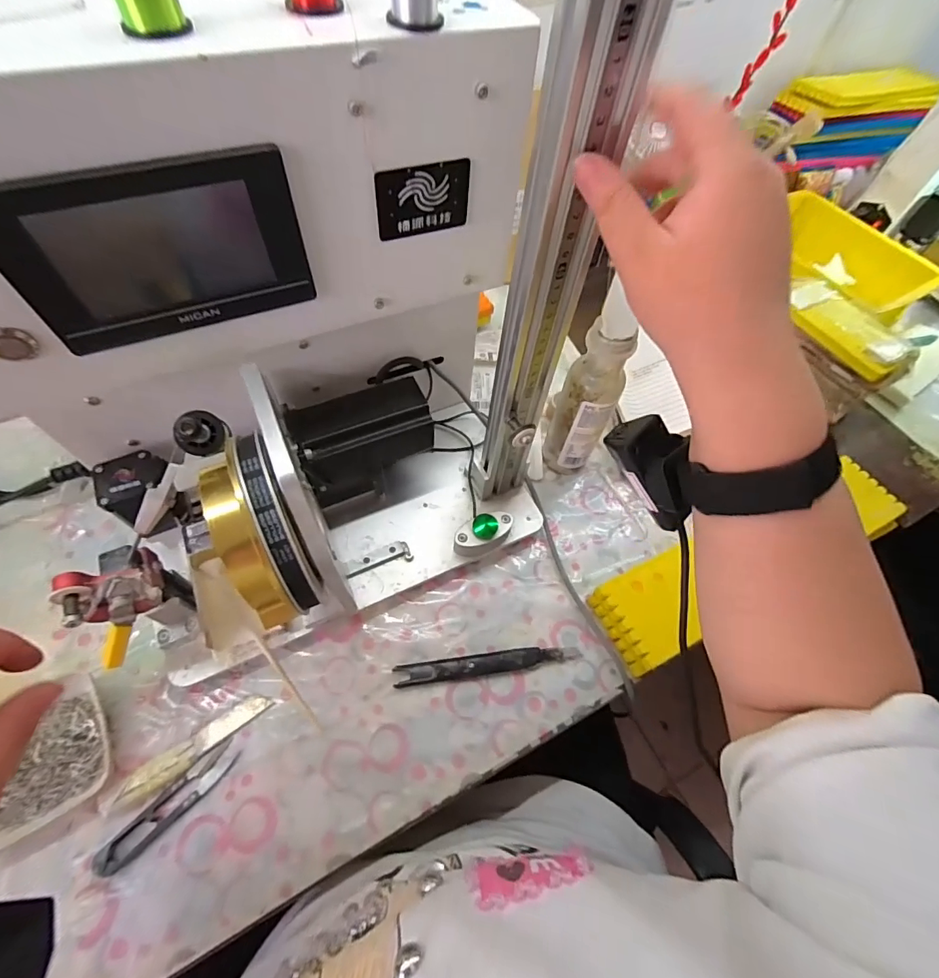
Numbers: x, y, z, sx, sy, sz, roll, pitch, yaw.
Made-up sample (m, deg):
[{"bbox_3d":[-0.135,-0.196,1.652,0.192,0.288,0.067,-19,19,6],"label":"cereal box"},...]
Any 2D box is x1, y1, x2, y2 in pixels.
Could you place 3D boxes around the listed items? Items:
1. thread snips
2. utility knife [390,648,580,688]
[{"bbox_3d":[-0.222,0.234,0.341,0.022,0.010,0.103,41,65,18],"label":"thread snips"},{"bbox_3d":[0.017,0.153,0.403,0.158,0.010,0.017,-5,60,-7],"label":"utility knife"}]

